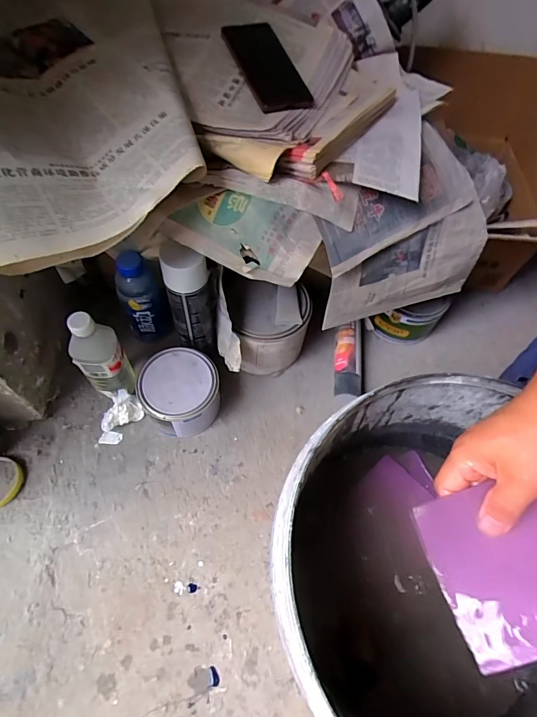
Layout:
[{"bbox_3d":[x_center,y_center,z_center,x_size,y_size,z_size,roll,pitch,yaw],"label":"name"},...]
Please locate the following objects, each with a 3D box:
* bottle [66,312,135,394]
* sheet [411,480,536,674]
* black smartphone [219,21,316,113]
[{"bbox_3d":[-0.262,0.009,0.623,0.071,0.229,0.056,-33,68,-20],"label":"bottle"},{"bbox_3d":[0.193,0.144,0.282,0.138,0.011,0.109,-25,59,13],"label":"sheet"},{"bbox_3d":[0.000,-0.395,0.526,0.081,0.009,0.165,-19,72,-19],"label":"black smartphone"}]

